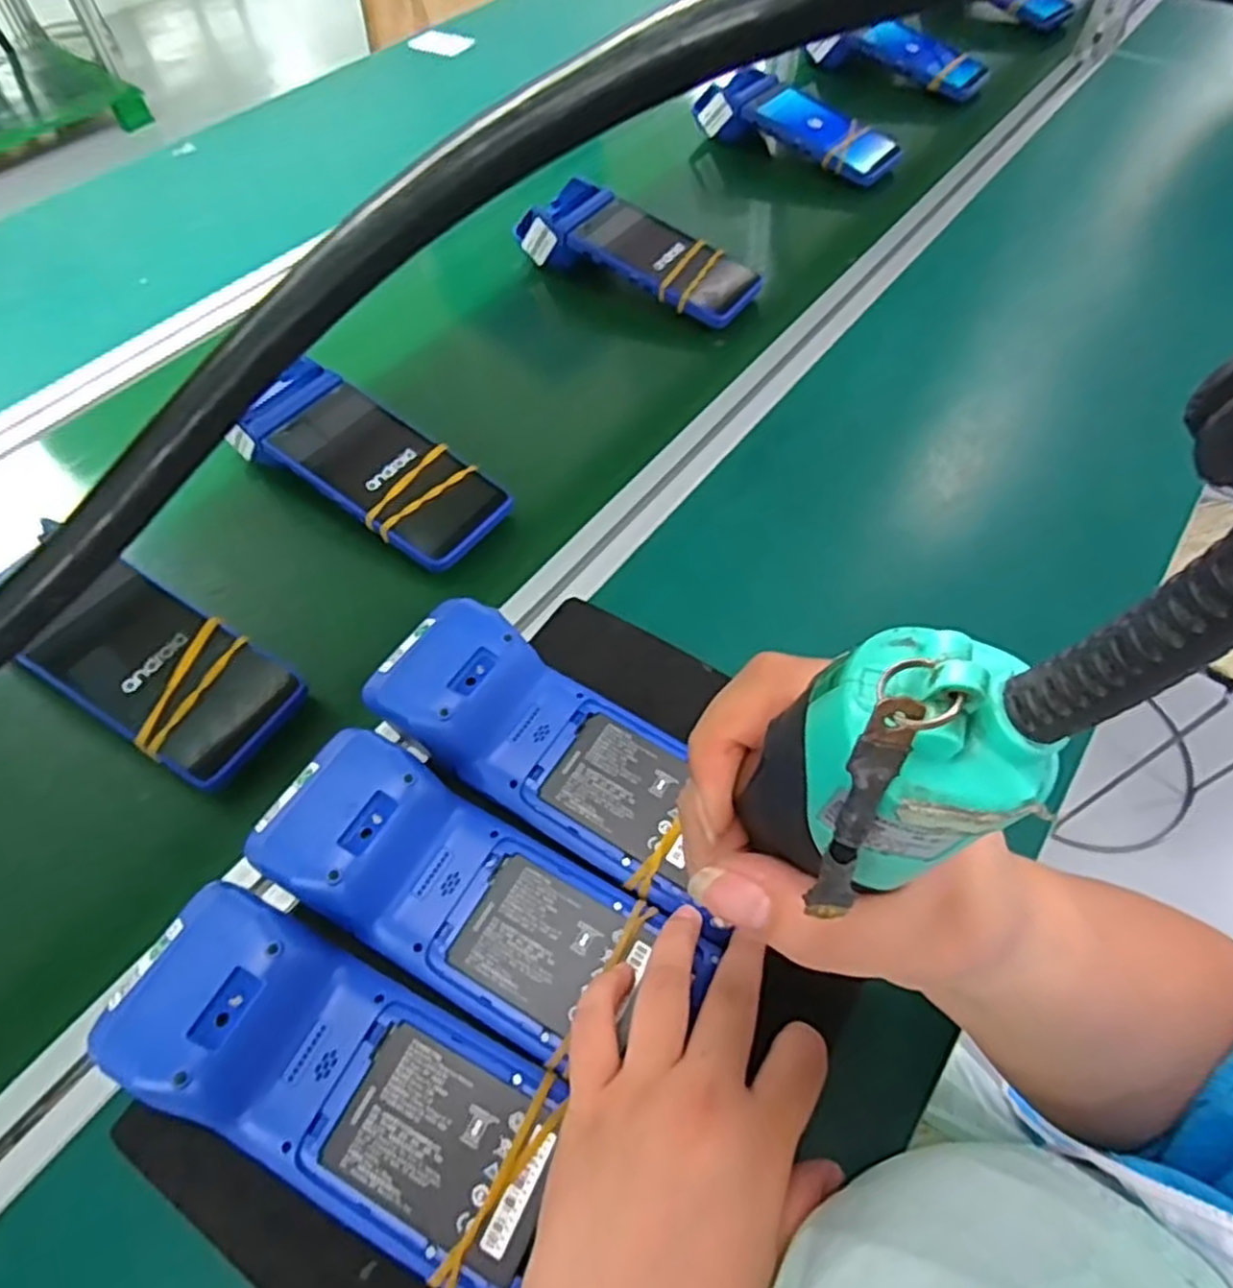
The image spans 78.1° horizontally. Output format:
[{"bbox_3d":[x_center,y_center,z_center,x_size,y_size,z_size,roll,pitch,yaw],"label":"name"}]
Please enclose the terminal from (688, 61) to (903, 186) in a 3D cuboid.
[{"bbox_3d":[0.189,-0.551,0.807,0.216,0.056,0.074,34,64,21],"label":"terminal"}]

